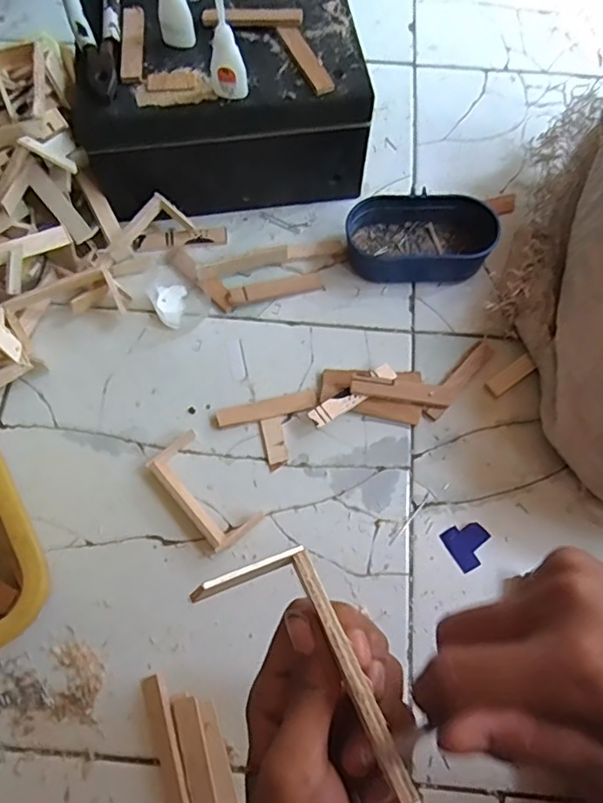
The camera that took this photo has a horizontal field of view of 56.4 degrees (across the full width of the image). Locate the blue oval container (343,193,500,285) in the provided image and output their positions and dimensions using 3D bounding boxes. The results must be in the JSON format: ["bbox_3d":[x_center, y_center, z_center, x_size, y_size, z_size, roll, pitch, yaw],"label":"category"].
[{"bbox_3d":[0.125,-0.175,0.598,0.156,0.043,0.083,0,67,0],"label":"blue oval container"}]

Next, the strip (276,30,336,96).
[{"bbox_3d":[0.005,-0.329,0.540,0.021,0.009,0.092,-22,69,-10],"label":"strip"}]

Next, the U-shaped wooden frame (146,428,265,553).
[{"bbox_3d":[-0.087,0.081,0.508,0.050,0.020,0.107,-39,73,-15],"label":"U-shaped wooden frame"}]

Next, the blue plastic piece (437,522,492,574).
[{"bbox_3d":[0.151,0.127,0.505,0.039,0.004,0.040,-29,71,-12],"label":"blue plastic piece"}]

